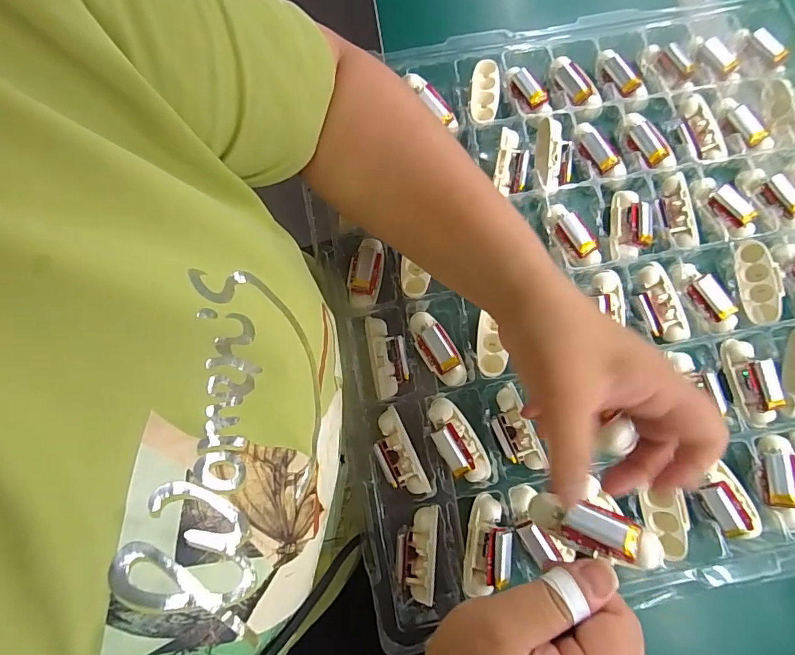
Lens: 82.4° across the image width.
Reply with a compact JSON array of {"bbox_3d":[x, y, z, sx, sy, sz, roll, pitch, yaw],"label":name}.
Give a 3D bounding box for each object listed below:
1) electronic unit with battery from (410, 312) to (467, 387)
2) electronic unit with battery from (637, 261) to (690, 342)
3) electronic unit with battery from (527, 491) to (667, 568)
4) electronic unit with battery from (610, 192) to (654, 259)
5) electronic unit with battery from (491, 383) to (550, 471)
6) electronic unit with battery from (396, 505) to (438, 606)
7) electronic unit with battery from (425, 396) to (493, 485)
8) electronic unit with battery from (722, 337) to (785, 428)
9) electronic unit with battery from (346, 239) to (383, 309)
[{"bbox_3d":[0.030,0.016,0.347,0.024,0.020,0.063,-33,78,-8],"label":"electronic unit with battery"},{"bbox_3d":[0.205,-0.018,0.353,0.023,0.019,0.061,-23,77,-6],"label":"electronic unit with battery"},{"bbox_3d":[0.100,0.104,0.234,0.063,0.024,0.022,9,73,33],"label":"electronic unit with battery"},{"bbox_3d":[0.191,-0.085,0.370,0.030,0.016,0.062,10,76,3],"label":"electronic unit with battery"},{"bbox_3d":[0.084,0.074,0.328,0.023,0.016,0.060,-21,77,-5],"label":"electronic unit with battery"},{"bbox_3d":[0.013,0.152,0.304,0.026,0.016,0.062,8,88,2],"label":"electronic unit with battery"},{"bbox_3d":[0.044,0.082,0.327,0.031,0.018,0.064,-28,77,-7],"label":"electronic unit with battery"},{"bbox_3d":[0.262,0.040,0.336,0.021,0.025,0.062,-4,76,-1],"label":"electronic unit with battery"},{"bbox_3d":[-0.027,-0.042,0.363,0.025,0.018,0.057,9,76,2],"label":"electronic unit with battery"}]

